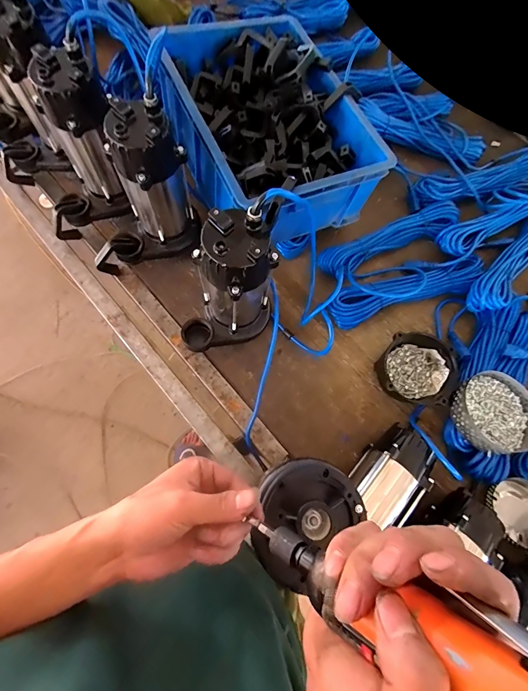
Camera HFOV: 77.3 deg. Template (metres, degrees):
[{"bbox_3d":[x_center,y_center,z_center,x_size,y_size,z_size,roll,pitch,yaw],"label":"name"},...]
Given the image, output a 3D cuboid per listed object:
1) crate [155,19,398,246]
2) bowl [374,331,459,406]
[{"bbox_3d":[0.003,-0.401,0.619,0.311,0.151,0.438,-23,75,-8],"label":"crate"},{"bbox_3d":[0.280,0.041,0.611,0.128,0.068,0.118,2,73,-5],"label":"bowl"}]

